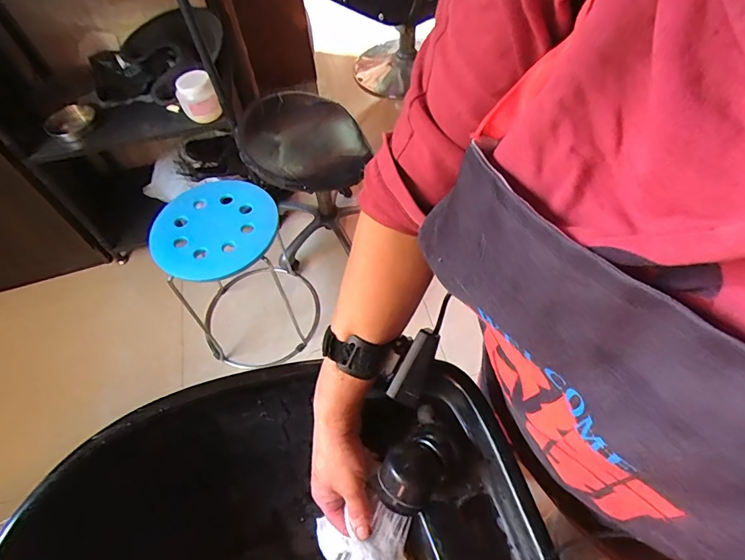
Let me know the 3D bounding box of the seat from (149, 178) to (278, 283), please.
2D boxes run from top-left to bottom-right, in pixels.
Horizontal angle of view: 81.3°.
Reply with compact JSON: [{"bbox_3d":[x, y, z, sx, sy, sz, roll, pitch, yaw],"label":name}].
[{"bbox_3d":[-0.383,-0.131,1.058,0.297,0.038,0.280,-2,56,3],"label":"seat"}]

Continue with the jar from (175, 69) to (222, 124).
[{"bbox_3d":[-0.485,-0.505,1.205,0.096,0.109,0.093,-2,56,3],"label":"jar"}]

